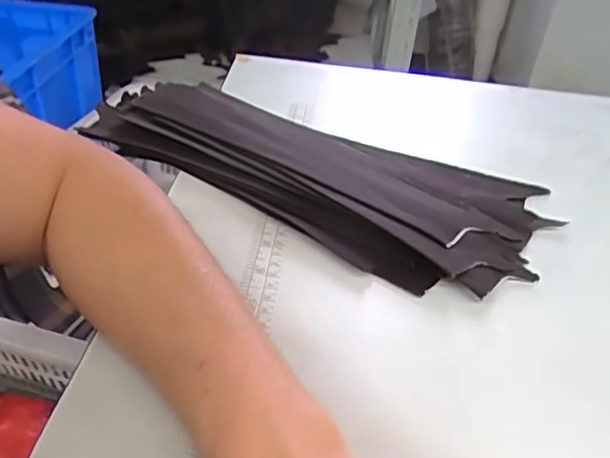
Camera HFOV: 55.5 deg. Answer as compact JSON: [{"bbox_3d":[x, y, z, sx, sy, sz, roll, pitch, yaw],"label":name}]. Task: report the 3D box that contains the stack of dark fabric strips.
[{"bbox_3d":[-0.002,-0.044,0.425,0.331,0.030,0.154,17,39,15],"label":"stack of dark fabric strips"}]

